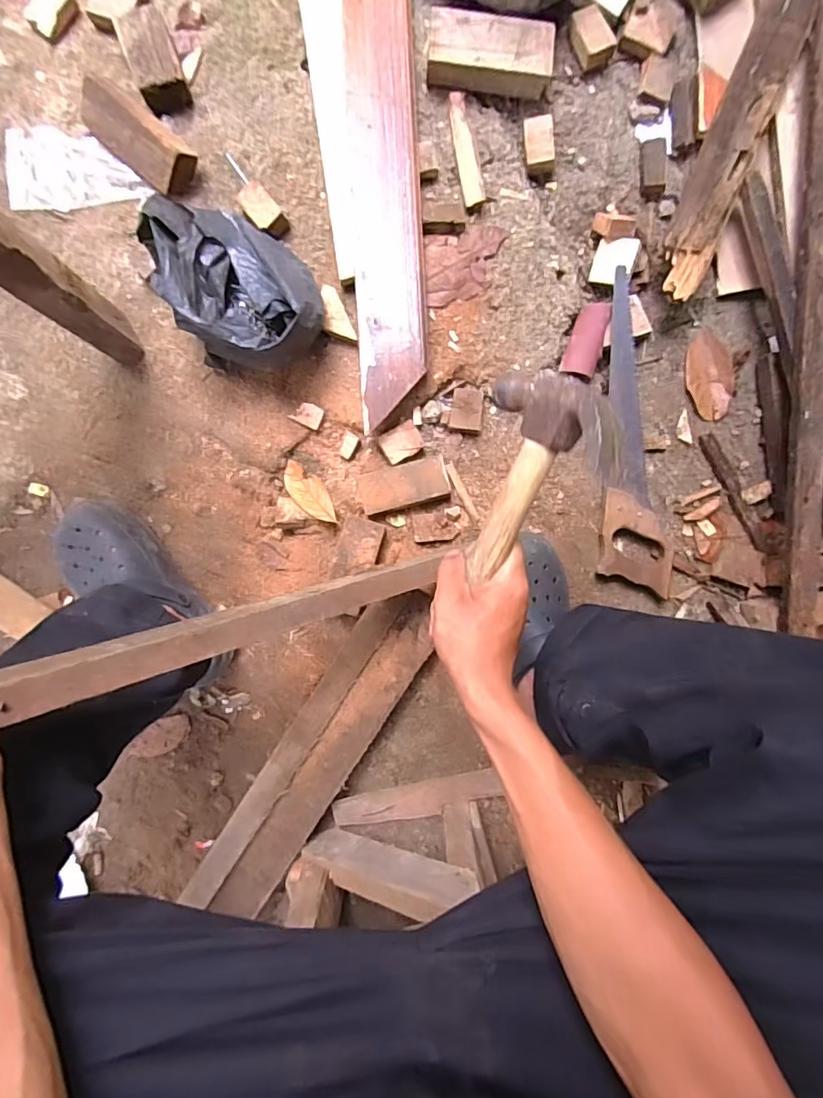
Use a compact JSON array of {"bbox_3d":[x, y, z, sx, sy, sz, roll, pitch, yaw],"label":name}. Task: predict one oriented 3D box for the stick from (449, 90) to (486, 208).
[{"bbox_3d":[0.071,-0.519,0.675,0.028,0.017,0.141,-11,92,-1],"label":"stick"}]

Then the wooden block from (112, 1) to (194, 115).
[{"bbox_3d":[-0.323,-0.615,0.655,0.056,0.041,0.110,-21,92,0],"label":"wooden block"}]

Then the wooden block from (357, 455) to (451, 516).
[{"bbox_3d":[-0.009,-0.086,0.703,0.117,0.026,0.058,-15,92,0],"label":"wooden block"}]

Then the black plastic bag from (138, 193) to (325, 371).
[{"bbox_3d":[-0.209,-0.327,0.628,0.163,0.123,0.220,-21,92,0],"label":"black plastic bag"}]

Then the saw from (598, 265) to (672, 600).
[{"bbox_3d":[0.302,-0.150,0.689,0.091,0.032,0.404,2,92,-1],"label":"saw"}]

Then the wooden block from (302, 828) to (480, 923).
[{"bbox_3d":[-0.037,0.389,0.626,0.255,0.073,0.027,-13,93,42],"label":"wooden block"}]

